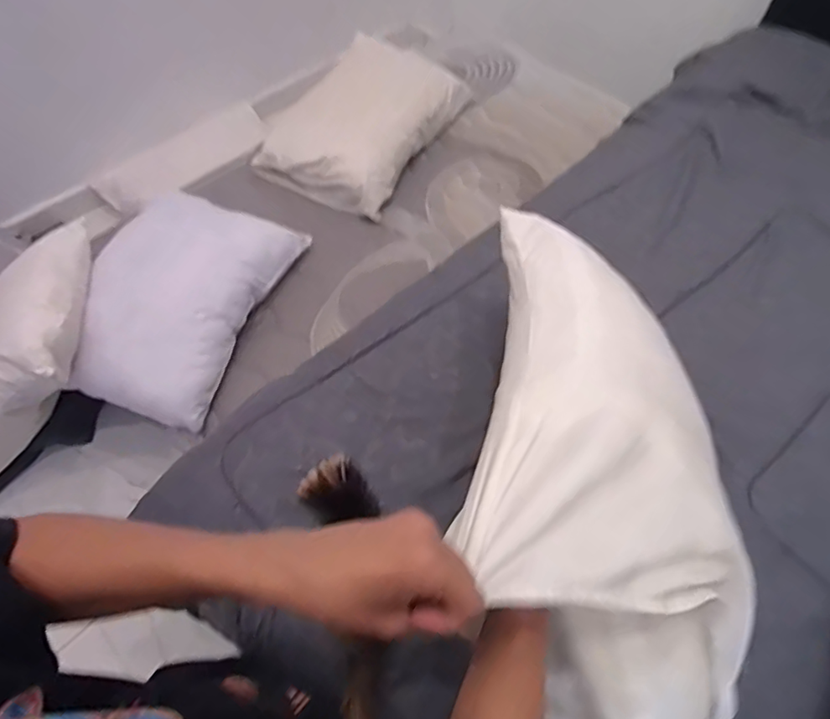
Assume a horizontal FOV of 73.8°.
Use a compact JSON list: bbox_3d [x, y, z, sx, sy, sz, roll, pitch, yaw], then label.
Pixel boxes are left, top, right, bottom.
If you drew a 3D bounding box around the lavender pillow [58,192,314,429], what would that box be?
[{"bbox_3d":[-0.569,-0.149,1.340,0.381,0.121,0.567,15,60,6],"label":"lavender pillow"}]

